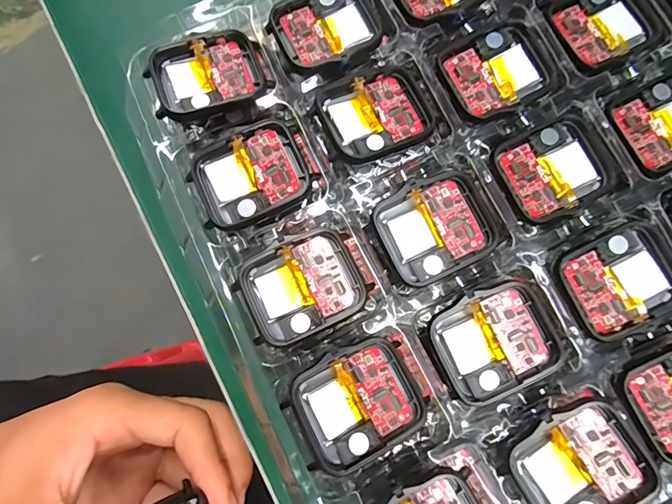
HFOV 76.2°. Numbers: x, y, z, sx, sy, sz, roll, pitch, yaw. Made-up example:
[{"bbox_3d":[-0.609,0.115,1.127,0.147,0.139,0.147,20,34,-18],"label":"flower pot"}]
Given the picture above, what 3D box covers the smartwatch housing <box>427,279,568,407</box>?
[{"bbox_3d":[0.060,0.033,0.160,0.042,0.006,0.037,-25,81,-6],"label":"smartwatch housing"}]

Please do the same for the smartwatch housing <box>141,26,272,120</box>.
[{"bbox_3d":[-0.052,-0.073,0.177,0.047,0.008,0.036,-22,80,-5],"label":"smartwatch housing"}]

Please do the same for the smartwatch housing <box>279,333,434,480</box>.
[{"bbox_3d":[0.007,0.054,0.155,0.044,0.011,0.037,-27,81,-6],"label":"smartwatch housing"}]

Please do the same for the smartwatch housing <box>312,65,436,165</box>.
[{"bbox_3d":[0.017,-0.056,0.173,0.044,0.006,0.036,-20,80,-5],"label":"smartwatch housing"}]

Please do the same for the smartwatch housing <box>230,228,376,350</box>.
[{"bbox_3d":[-0.013,0.013,0.164,0.045,0.005,0.037,-25,81,-6],"label":"smartwatch housing"}]

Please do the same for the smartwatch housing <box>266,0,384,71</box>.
[{"bbox_3d":[-0.002,-0.097,0.185,0.047,0.007,0.036,-25,81,-6],"label":"smartwatch housing"}]

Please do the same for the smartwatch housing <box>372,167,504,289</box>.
[{"bbox_3d":[0.040,-0.010,0.167,0.045,0.005,0.037,-25,81,-6],"label":"smartwatch housing"}]

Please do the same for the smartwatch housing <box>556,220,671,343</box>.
[{"bbox_3d":[0.111,0.011,0.167,0.040,0.008,0.038,-26,81,-6],"label":"smartwatch housing"}]

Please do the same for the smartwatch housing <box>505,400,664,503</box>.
[{"bbox_3d":[0.085,0.076,0.149,0.044,0.006,0.036,-34,77,7],"label":"smartwatch housing"}]

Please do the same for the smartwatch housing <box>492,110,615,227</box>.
[{"bbox_3d":[0.090,-0.034,0.175,0.043,0.006,0.037,-24,80,-6],"label":"smartwatch housing"}]

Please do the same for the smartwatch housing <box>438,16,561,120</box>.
[{"bbox_3d":[0.069,-0.076,0.180,0.045,0.005,0.038,-27,81,-6],"label":"smartwatch housing"}]

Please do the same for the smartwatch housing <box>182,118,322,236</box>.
[{"bbox_3d":[-0.034,-0.030,0.173,0.045,0.008,0.036,-27,81,-6],"label":"smartwatch housing"}]

